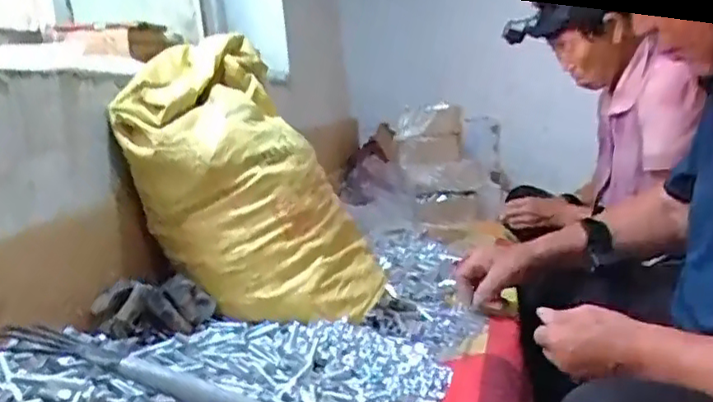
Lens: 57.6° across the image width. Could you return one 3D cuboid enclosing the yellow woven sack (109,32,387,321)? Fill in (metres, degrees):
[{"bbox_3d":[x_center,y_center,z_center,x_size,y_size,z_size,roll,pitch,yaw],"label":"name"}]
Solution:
[{"bbox_3d":[-0.172,-0.017,0.959,0.241,0.487,0.295,-32,2,-3],"label":"yellow woven sack"}]

